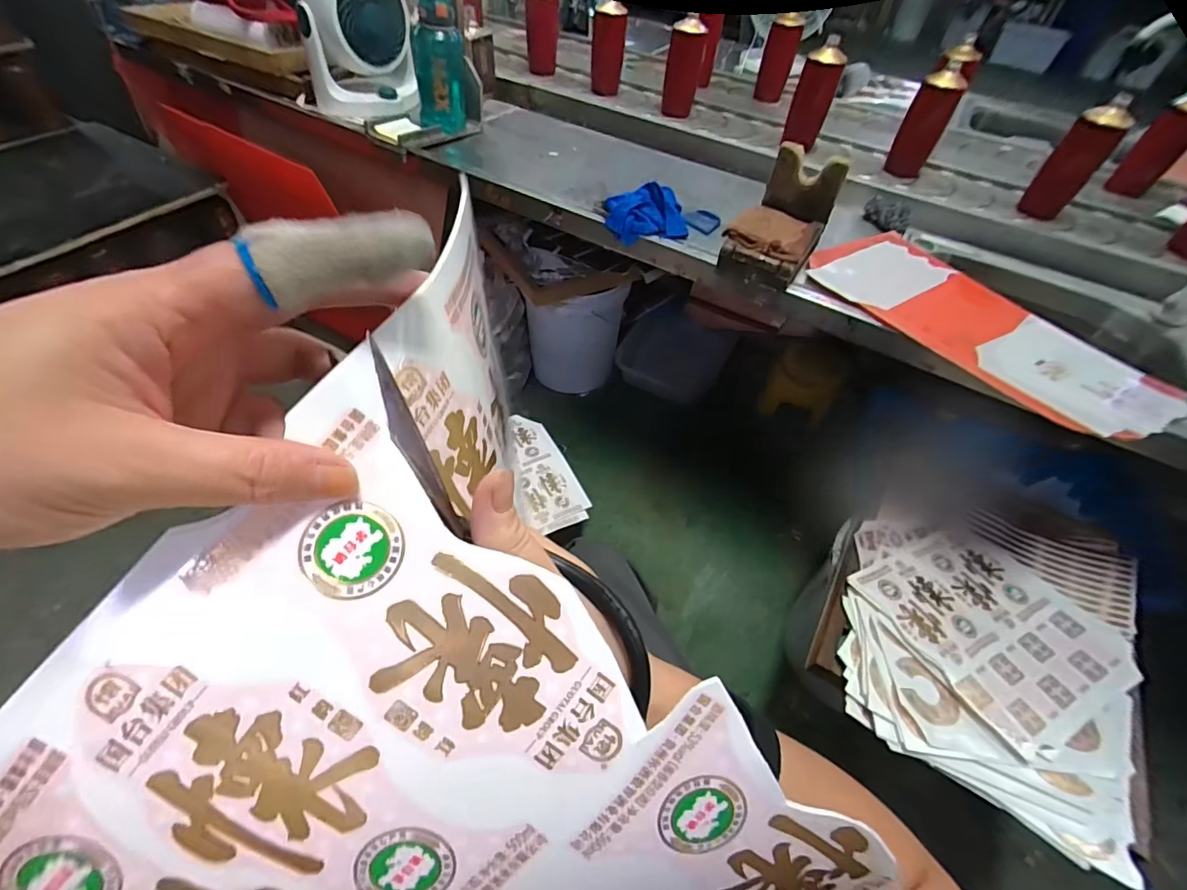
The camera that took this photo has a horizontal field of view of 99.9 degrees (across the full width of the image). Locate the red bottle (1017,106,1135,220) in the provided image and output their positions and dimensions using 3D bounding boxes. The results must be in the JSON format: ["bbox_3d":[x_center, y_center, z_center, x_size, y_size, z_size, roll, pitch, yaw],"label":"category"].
[{"bbox_3d":[0.896,-0.521,0.938,0.077,0.178,0.070,36,56,21],"label":"red bottle"}]

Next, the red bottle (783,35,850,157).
[{"bbox_3d":[0.473,-0.740,1.070,0.073,0.200,0.060,4,51,-3],"label":"red bottle"}]

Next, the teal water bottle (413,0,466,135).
[{"bbox_3d":[-0.316,-0.777,1.027,0.101,0.238,0.121,-8,52,-13],"label":"teal water bottle"}]

